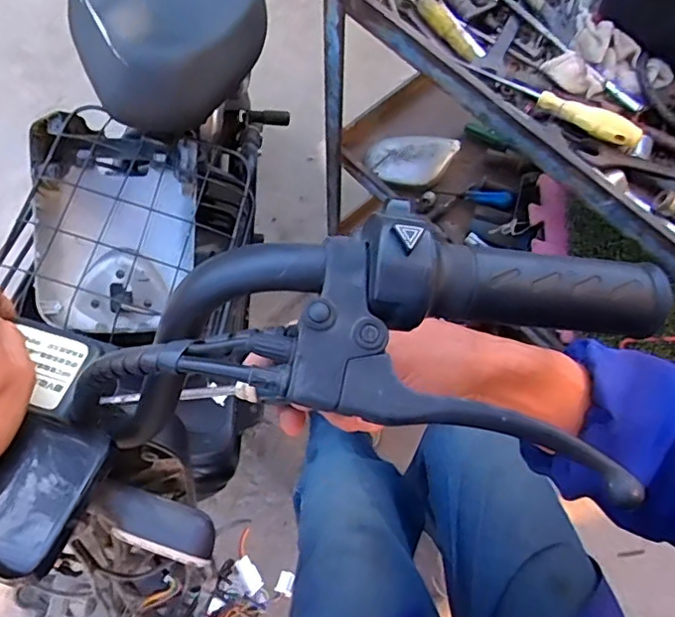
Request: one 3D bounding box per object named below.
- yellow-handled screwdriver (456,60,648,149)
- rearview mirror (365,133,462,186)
[{"bbox_3d":[0.225,-0.224,0.603,0.201,0.032,0.026,33,71,14],"label":"yellow-handled screwdriver"},{"bbox_3d":[0.125,-0.247,0.949,0.145,0.028,0.081,1,96,-1],"label":"rearview mirror"}]

